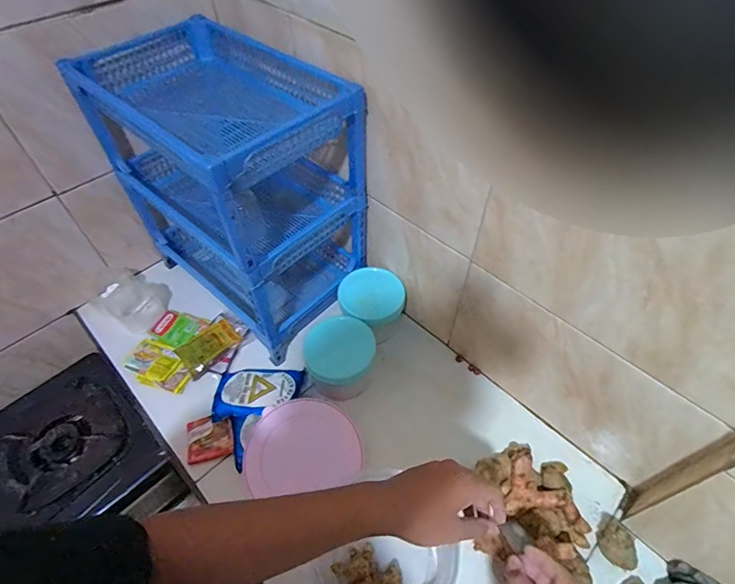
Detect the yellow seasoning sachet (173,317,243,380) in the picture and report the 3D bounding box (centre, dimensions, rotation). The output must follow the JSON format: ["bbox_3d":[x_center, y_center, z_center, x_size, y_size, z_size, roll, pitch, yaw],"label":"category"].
[{"bbox_3d":[-0.307,0.107,0.830,0.111,0.025,0.072,-37,80,-27],"label":"yellow seasoning sachet"}]

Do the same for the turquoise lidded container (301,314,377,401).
[{"bbox_3d":[-0.055,0.117,0.787,0.113,0.105,0.123,-27,56,-20],"label":"turquoise lidded container"}]

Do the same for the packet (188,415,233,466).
[{"bbox_3d":[-0.272,0.252,0.737,0.085,0.012,0.073,-15,66,5],"label":"packet"}]

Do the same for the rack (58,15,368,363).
[{"bbox_3d":[-0.239,-0.183,0.808,0.295,0.445,0.401,-36,59,-25],"label":"rack"}]

